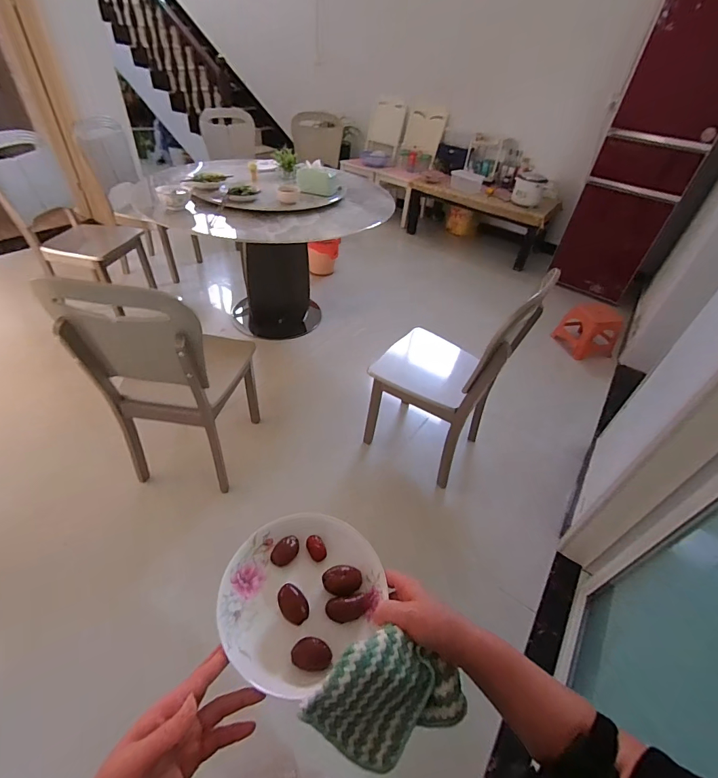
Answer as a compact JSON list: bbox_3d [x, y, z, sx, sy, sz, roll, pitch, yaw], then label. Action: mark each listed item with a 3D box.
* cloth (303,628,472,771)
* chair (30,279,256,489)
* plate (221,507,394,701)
[{"bbox_3d":[0.026,0.280,0.345,0.135,0.024,0.100,42,74,-18],"label":"cloth"},{"bbox_3d":[-0.625,-0.061,1.307,0.396,0.771,0.377,6,46,-1],"label":"chair"},{"bbox_3d":[-0.063,0.218,0.420,0.167,0.025,0.152,4,46,-4],"label":"plate"}]

